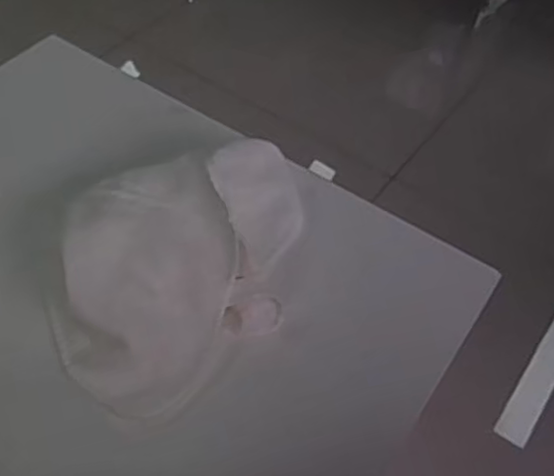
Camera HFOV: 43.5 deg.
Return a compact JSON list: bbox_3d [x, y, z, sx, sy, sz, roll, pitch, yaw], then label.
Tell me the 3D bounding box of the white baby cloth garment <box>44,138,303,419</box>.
[{"bbox_3d":[-0.057,0.011,0.398,0.132,0.057,0.163,5,51,-1],"label":"white baby cloth garment"}]

